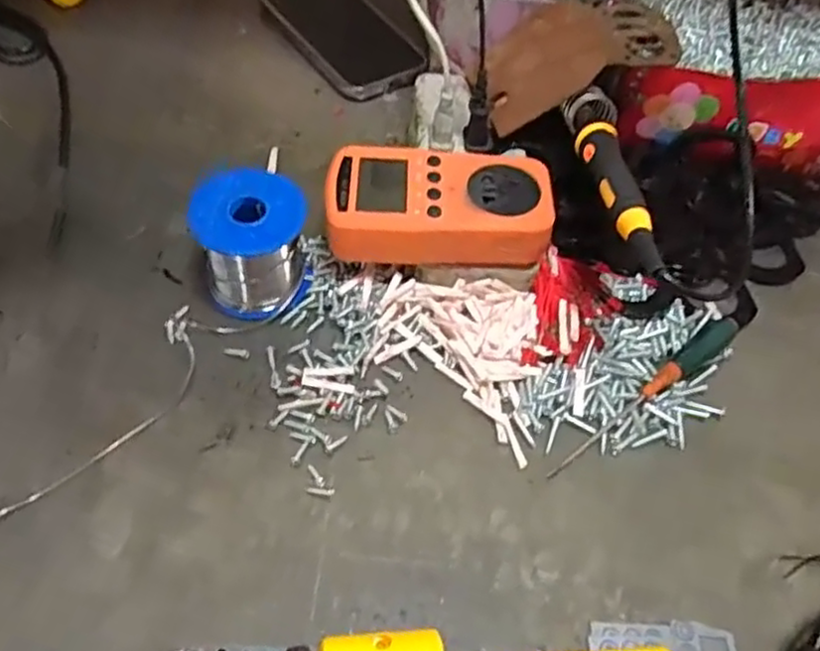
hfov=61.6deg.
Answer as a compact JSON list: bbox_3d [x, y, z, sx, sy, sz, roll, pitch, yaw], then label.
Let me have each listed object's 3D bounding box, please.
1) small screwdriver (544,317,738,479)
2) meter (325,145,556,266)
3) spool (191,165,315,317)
[{"bbox_3d":[0.137,0.038,0.387,0.152,0.013,0.016,-35,65,-25],"label":"small screwdriver"},{"bbox_3d":[0.017,-0.070,0.397,0.125,0.027,0.069,0,55,-5],"label":"meter"},{"bbox_3d":[-0.090,-0.048,0.396,0.062,0.059,0.060,-9,57,-11],"label":"spool"}]

